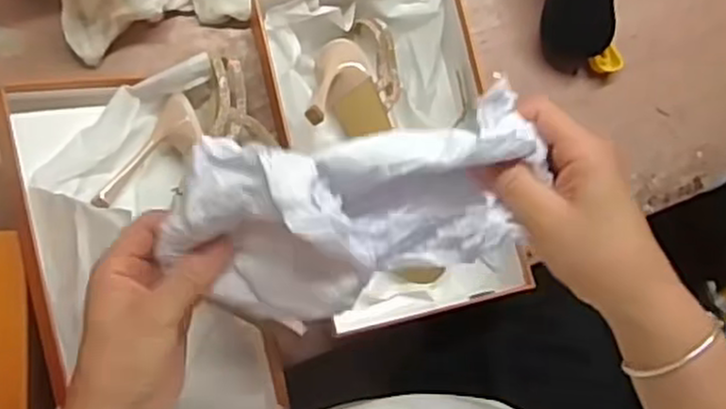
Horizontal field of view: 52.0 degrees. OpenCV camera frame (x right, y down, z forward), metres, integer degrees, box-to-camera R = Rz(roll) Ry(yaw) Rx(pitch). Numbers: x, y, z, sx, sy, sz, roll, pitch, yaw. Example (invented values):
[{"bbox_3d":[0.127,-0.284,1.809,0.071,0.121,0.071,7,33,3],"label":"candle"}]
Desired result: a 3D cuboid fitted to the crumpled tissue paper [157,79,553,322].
[{"bbox_3d":[-0.004,0.005,0.402,0.194,0.067,0.097,-10,88,-9],"label":"crumpled tissue paper"}]

